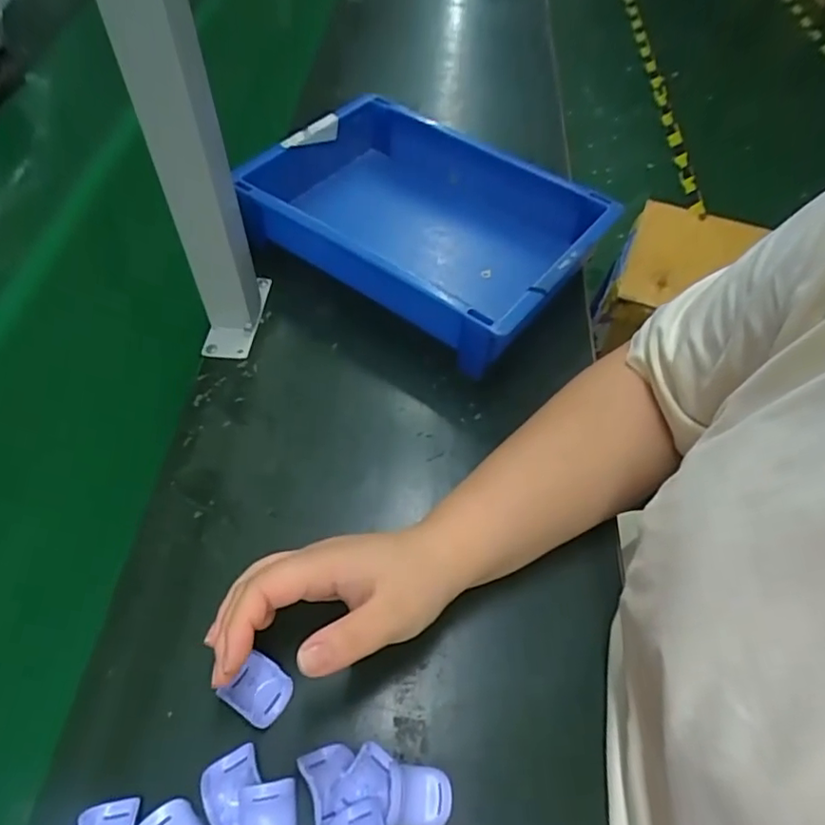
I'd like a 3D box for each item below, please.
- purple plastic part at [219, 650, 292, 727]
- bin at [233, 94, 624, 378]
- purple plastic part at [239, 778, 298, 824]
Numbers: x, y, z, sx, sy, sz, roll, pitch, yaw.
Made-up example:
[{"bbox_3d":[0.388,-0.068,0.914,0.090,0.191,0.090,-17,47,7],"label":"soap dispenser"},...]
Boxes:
[{"bbox_3d":[-0.088,0.162,0.344,0.033,0.013,0.030,37,66,4],"label":"purple plastic part"},{"bbox_3d":[0.008,-0.193,0.558,0.313,0.065,0.224,33,60,20],"label":"bin"},{"bbox_3d":[-0.073,0.208,0.299,0.028,0.010,0.037,-5,55,-5],"label":"purple plastic part"}]

